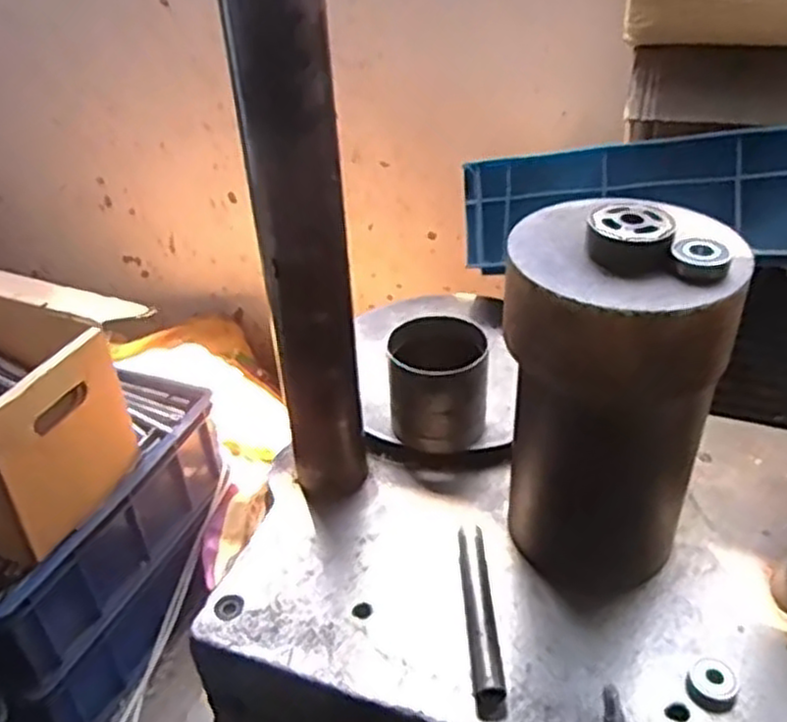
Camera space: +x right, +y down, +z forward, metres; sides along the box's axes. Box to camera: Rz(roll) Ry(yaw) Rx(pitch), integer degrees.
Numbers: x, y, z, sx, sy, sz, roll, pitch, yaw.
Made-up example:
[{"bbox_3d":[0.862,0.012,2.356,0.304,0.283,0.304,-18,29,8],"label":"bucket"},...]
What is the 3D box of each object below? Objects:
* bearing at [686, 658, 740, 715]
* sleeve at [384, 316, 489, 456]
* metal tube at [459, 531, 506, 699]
[{"bbox_3d":[0.213,0.216,0.496,0.031,0.011,0.031,-2,36,1],"label":"bearing"},{"bbox_3d":[0.040,0.027,0.681,0.084,0.112,0.082,-4,36,-1],"label":"sleeve"},{"bbox_3d":[0.062,0.182,0.542,0.022,0.021,0.136,-3,36,0],"label":"metal tube"}]

